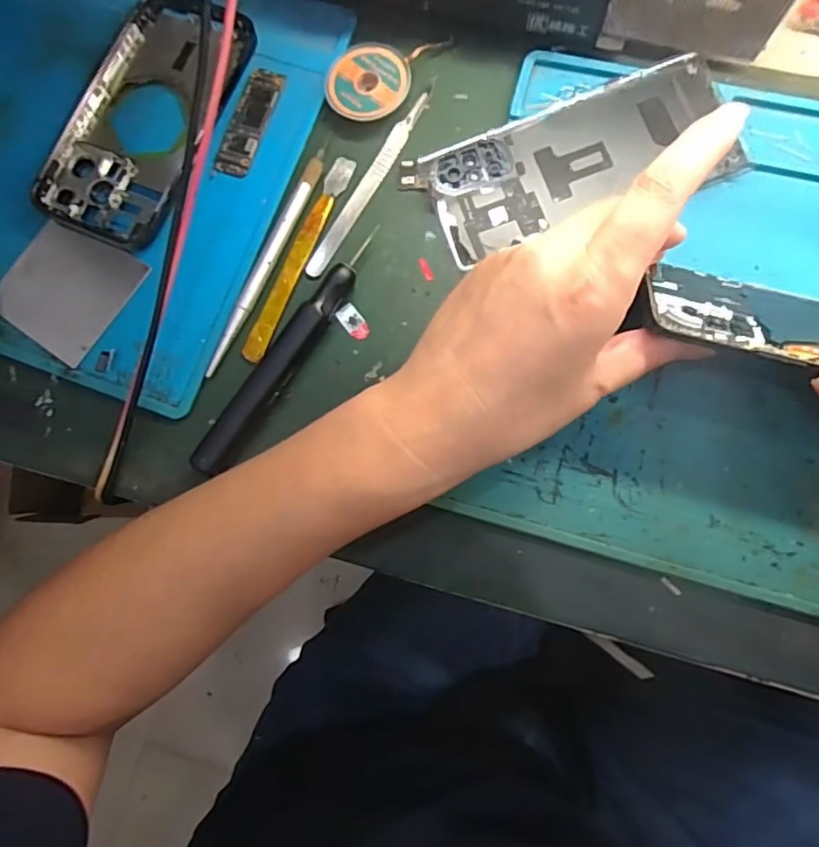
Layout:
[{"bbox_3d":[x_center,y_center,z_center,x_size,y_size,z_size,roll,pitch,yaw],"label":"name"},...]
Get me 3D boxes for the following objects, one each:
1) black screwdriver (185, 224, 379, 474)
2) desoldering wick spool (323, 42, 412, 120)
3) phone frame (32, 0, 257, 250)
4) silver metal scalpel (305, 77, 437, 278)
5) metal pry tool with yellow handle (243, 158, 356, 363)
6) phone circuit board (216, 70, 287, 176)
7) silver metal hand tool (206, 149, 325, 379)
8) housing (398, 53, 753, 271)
[{"bbox_3d":[-0.060,-0.035,0.281,0.016,0.015,0.139,33,86,9],"label":"black screwdriver"},{"bbox_3d":[-0.022,-0.180,0.302,0.044,0.011,0.042,-1,82,5],"label":"desoldering wick spool"},{"bbox_3d":[-0.139,-0.164,0.304,0.072,0.012,0.143,23,81,3],"label":"phone frame"},{"bbox_3d":[-0.020,-0.130,0.300,0.010,0.004,0.123,30,86,8],"label":"silver metal scalpel"},{"bbox_3d":[-0.058,-0.087,0.292,0.012,0.004,0.118,23,85,8],"label":"metal pry tool with yellow handle"},{"bbox_3d":[-0.086,-0.161,0.304,0.018,0.006,0.062,19,84,7],"label":"phone circuit board"},{"bbox_3d":[-0.074,-0.084,0.292,0.010,0.006,0.129,23,85,8],"label":"silver metal hand tool"},{"bbox_3d":[0.082,-0.133,0.288,0.157,0.007,0.068,-19,81,2],"label":"housing"}]

